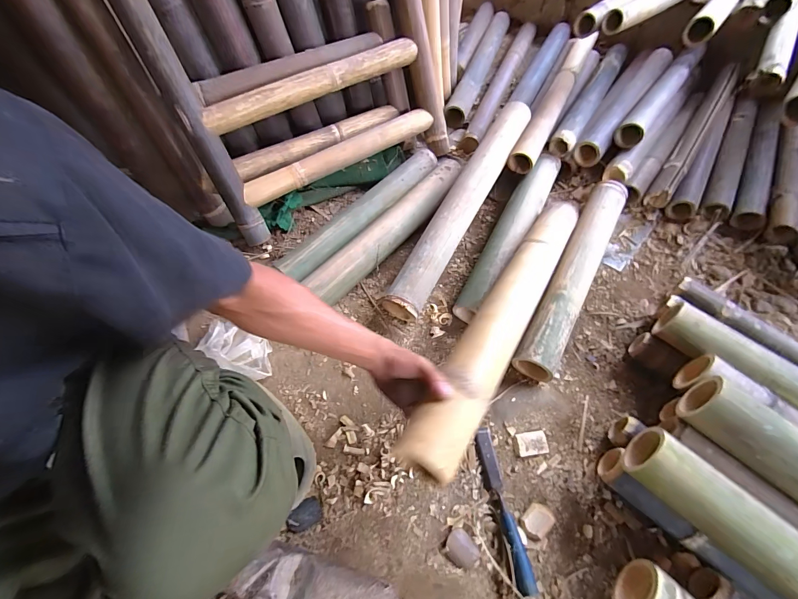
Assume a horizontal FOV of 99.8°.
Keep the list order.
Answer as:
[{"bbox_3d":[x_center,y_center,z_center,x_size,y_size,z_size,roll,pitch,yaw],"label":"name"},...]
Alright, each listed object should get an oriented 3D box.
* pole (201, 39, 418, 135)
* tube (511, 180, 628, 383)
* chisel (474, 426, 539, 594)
[{"bbox_3d":[-0.173,-0.462,0.716,0.488,0.042,0.045,-30,66,-14],"label":"pole"},{"bbox_3d":[0.360,-0.060,0.690,0.068,0.069,0.478,27,68,15],"label":"tube"},{"bbox_3d":[0.163,0.321,0.527,0.028,0.029,0.223,-9,62,-4],"label":"chisel"}]

